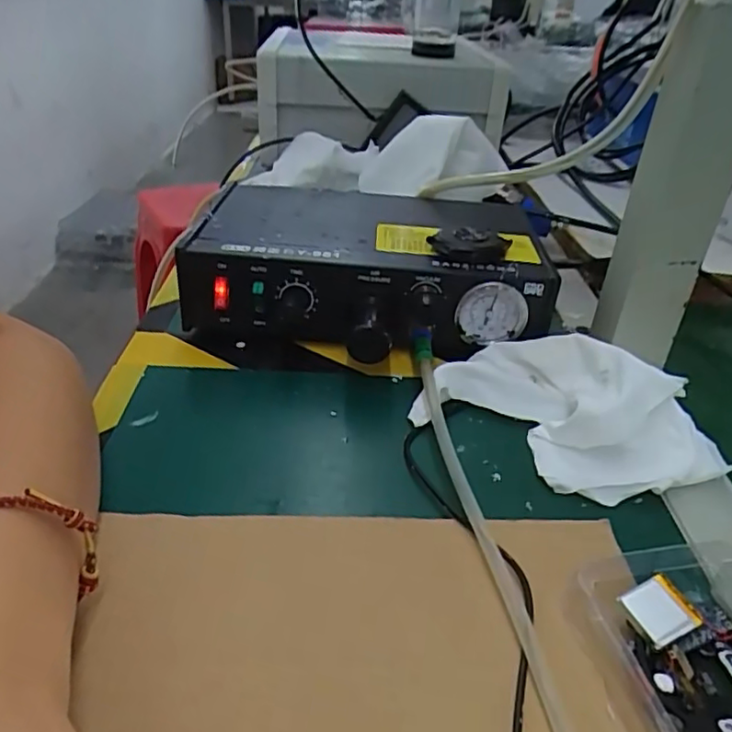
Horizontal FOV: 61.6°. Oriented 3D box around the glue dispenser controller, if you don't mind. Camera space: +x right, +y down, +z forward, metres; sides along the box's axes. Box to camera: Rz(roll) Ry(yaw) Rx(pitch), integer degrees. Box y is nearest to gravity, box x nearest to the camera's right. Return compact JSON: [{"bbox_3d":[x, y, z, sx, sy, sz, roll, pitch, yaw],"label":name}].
[{"bbox_3d":[0.004,-0.072,0.433,0.239,0.068,0.185,2,33,-1],"label":"glue dispenser controller"}]

